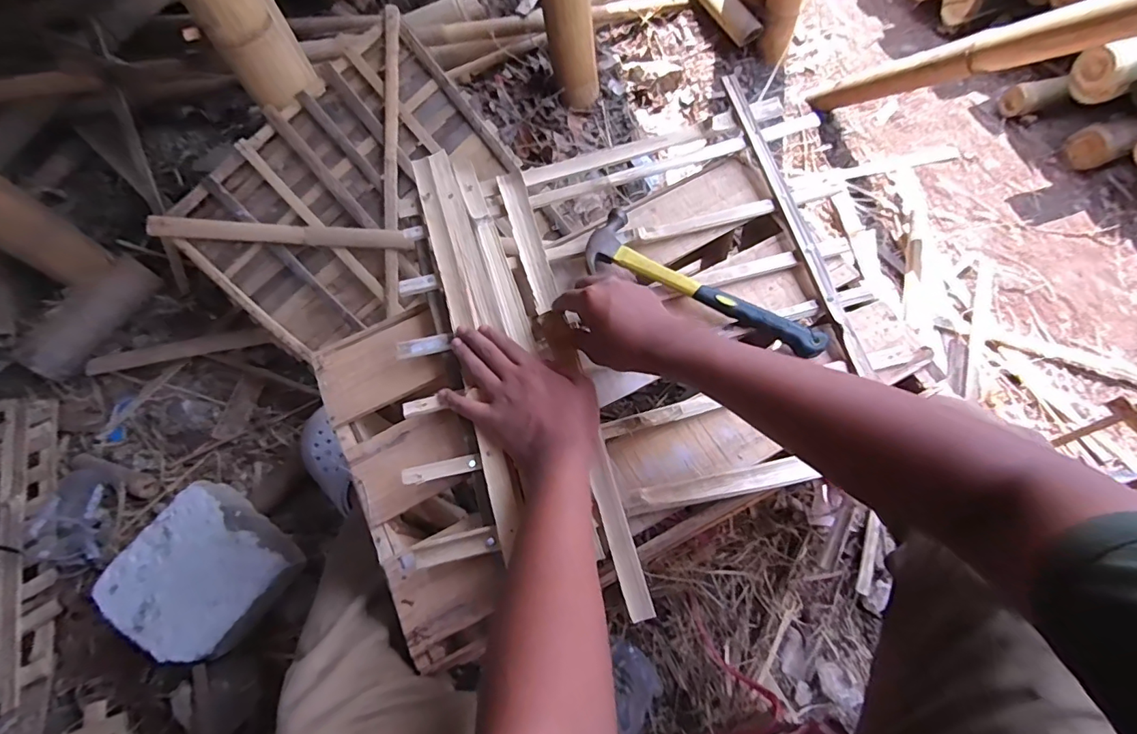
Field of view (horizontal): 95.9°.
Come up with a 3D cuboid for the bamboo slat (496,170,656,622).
[{"bbox_3d":[-0.002,-0.011,0.540,0.036,0.011,0.510,-16,67,-6],"label":"bamboo slat"}]

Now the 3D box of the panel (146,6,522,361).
[{"bbox_3d":[-0.368,-0.287,0.871,0.513,0.034,0.338,-42,100,0],"label":"panel"}]

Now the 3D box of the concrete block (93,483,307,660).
[{"bbox_3d":[-0.521,0.304,0.745,0.195,0.106,0.204,33,71,19],"label":"concrete block"}]

